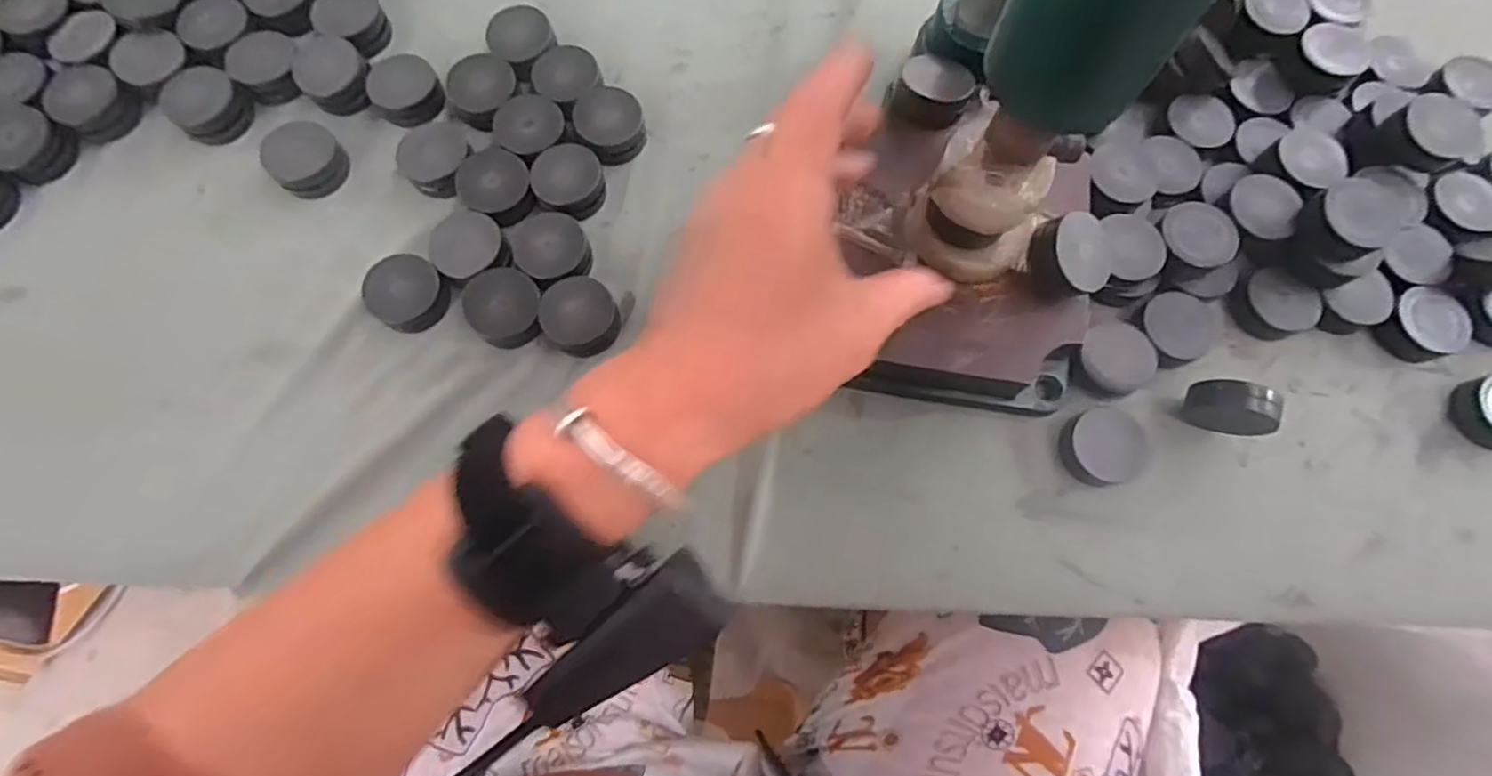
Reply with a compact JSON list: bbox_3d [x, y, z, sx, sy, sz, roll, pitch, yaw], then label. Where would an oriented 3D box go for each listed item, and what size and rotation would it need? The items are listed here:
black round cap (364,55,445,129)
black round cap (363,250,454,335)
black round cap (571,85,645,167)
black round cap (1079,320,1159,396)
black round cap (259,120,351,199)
[{"bbox_3d":[-0.170,-0.149,0.319,0.033,0.010,0.031,-32,78,-10],"label":"black round cap"},{"bbox_3d":[-0.154,-0.043,0.294,0.035,0.012,0.032,0,75,-2],"label":"black round cap"},{"bbox_3d":[-0.067,-0.129,0.318,0.032,0.016,0.034,0,75,-2],"label":"black round cap"},{"bbox_3d":[0.166,-0.013,0.289,0.031,0.012,0.031,0,75,-2],"label":"black round cap"},{"bbox_3d":[-0.214,-0.111,0.312,0.035,0.014,0.033,0,75,-2],"label":"black round cap"}]

